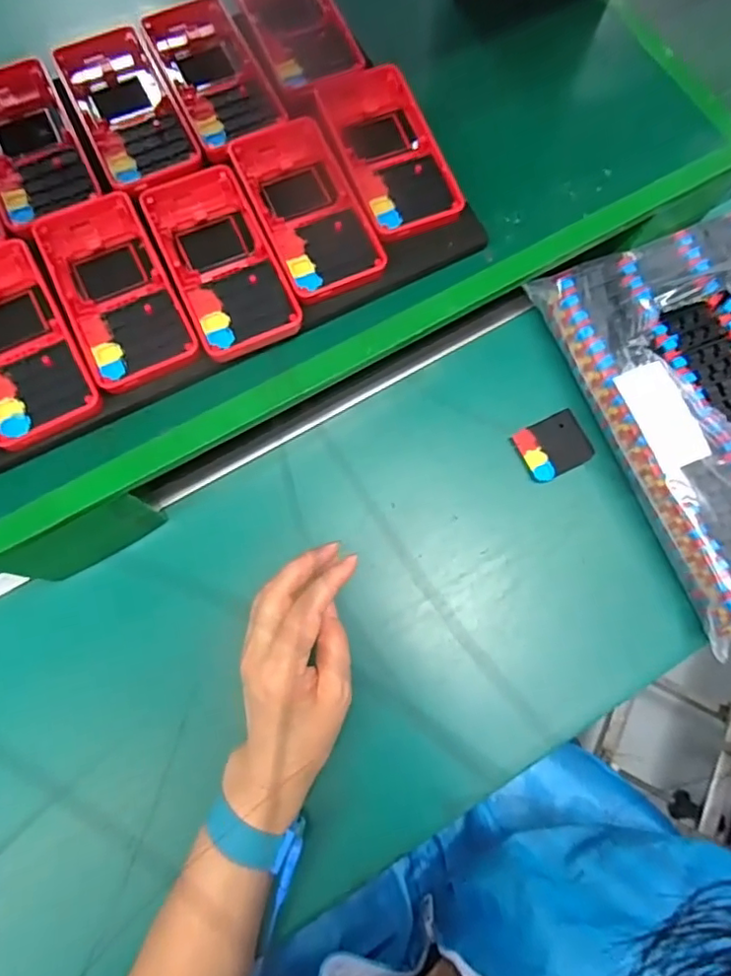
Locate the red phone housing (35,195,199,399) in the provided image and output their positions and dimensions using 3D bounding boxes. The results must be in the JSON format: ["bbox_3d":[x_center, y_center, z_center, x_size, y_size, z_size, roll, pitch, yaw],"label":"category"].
[{"bbox_3d":[-0.152,-0.120,0.347,0.061,0.013,0.126,-25,75,-10],"label":"red phone housing"}]

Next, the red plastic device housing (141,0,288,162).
[{"bbox_3d":[-0.105,-0.288,0.399,0.064,0.011,0.135,-23,75,-9],"label":"red plastic device housing"}]

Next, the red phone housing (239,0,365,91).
[{"bbox_3d":[-0.051,-0.342,0.412,0.060,0.008,0.130,-21,75,-9],"label":"red phone housing"}]

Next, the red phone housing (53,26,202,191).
[{"bbox_3d":[-0.160,-0.255,0.384,0.061,0.013,0.125,-24,75,-9],"label":"red phone housing"}]

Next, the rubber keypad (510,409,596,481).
[{"bbox_3d":[0.150,-0.033,0.455,0.055,0.009,0.044,-24,77,-7],"label":"rubber keypad"}]

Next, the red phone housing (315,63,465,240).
[{"bbox_3d":[0.014,-0.227,0.380,0.062,0.011,0.128,-20,75,-8],"label":"red phone housing"}]

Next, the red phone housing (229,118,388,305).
[{"bbox_3d":[-0.038,-0.181,0.366,0.062,0.007,0.126,-23,75,-9],"label":"red phone housing"}]

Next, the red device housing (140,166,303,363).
[{"bbox_3d":[-0.091,-0.144,0.358,0.061,0.015,0.129,-23,75,-9],"label":"red device housing"}]

